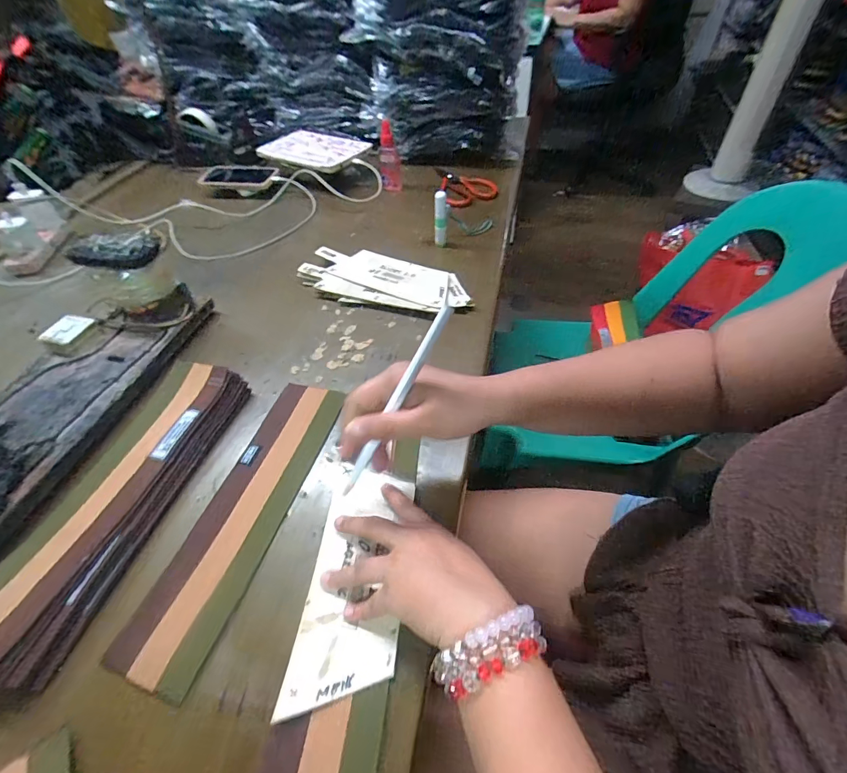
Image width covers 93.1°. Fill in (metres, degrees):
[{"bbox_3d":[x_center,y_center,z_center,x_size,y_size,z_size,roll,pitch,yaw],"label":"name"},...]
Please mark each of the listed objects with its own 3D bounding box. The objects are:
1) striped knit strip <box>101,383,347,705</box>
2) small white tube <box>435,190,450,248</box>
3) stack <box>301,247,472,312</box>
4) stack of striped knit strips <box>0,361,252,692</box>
[{"bbox_3d":[-0.166,0.111,0.381,0.078,0.006,0.287,11,51,12],"label":"striped knit strip"},{"bbox_3d":[0.028,-0.263,0.631,0.021,0.090,0.017,-1,49,4],"label":"small white tube"},{"bbox_3d":[-0.059,-0.153,0.585,0.249,0.017,0.102,18,53,19],"label":"stack"},{"bbox_3d":[-0.278,0.099,0.377,0.082,0.037,0.293,10,51,14],"label":"stack of striped knit strips"}]

